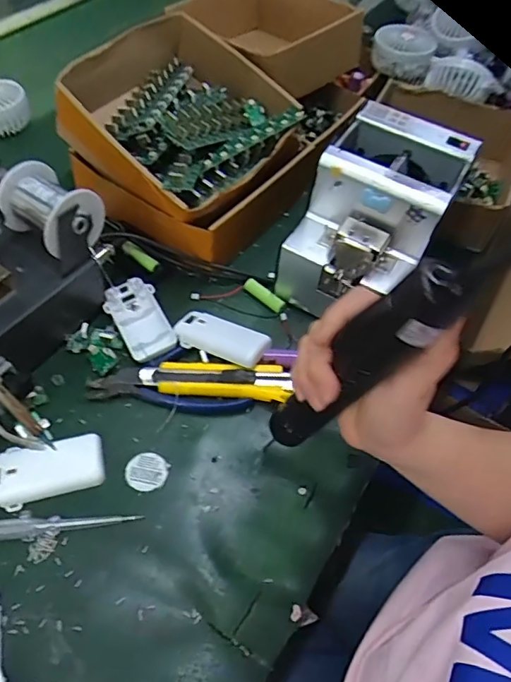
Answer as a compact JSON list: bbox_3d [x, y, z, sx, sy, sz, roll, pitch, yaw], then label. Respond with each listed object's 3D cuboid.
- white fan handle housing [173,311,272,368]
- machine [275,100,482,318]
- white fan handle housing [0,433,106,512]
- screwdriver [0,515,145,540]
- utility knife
[{"bbox_3d":[-0.033,-0.003,0.491,0.091,0.012,0.042,21,55,10],"label":"white fan handle housing"},{"bbox_3d":[0.122,-0.124,0.513,0.121,0.139,0.172,27,56,14],"label":"machine"},{"bbox_3d":[-0.174,0.106,0.412,0.095,0.018,0.044,-14,56,-14],"label":"white fan handle housing"},{"bbox_3d":[-0.159,0.142,0.392,0.133,0.012,0.019,-3,54,-7],"label":"screwdriver"},{"bbox_3d":[-0.036,0.037,0.472,0.137,0.021,0.031,4,54,-2],"label":"utility knife"}]

